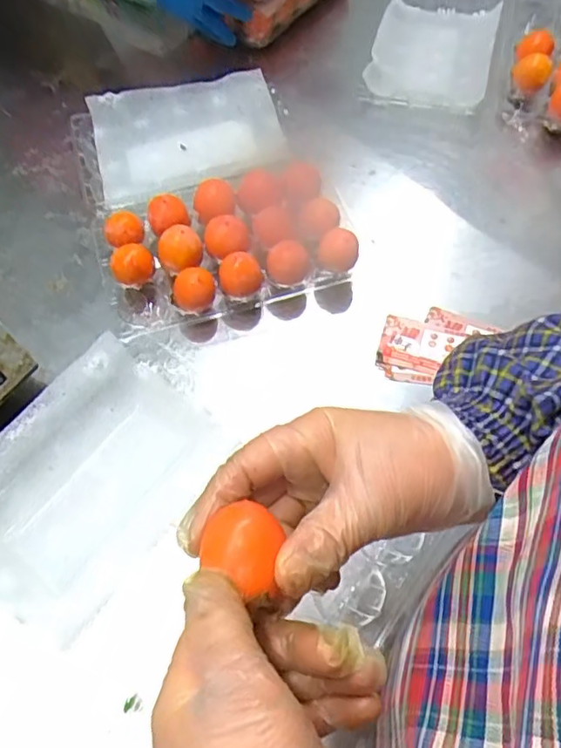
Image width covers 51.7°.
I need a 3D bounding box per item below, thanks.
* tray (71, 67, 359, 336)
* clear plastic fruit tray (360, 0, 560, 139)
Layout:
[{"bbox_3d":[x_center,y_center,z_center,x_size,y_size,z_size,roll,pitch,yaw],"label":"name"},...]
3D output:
[{"bbox_3d":[-0.078,-0.188,0.579,0.230,0.059,0.299,-14,63,-7],"label":"tray"},{"bbox_3d":[0.259,-0.374,0.687,0.292,0.071,0.234,17,63,9],"label":"clear plastic fruit tray"}]

